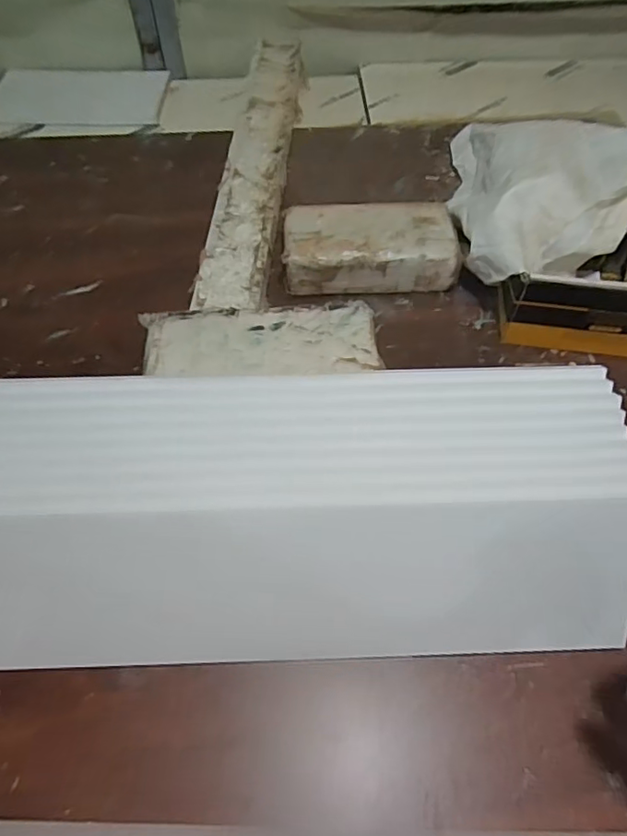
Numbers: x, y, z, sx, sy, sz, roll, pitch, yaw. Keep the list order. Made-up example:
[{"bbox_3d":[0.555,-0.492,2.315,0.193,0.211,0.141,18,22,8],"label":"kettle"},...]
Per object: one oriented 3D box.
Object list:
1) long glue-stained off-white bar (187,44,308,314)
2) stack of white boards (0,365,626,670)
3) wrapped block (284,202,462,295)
[{"bbox_3d":[-0.078,-0.385,0.814,0.093,0.052,0.652,4,57,2],"label":"long glue-stained off-white bar"},{"bbox_3d":[-0.033,0.078,0.470,0.573,0.108,0.215,-1,57,-1],"label":"stack of white boards"},{"bbox_3d":[0.067,-0.210,0.690,0.211,0.064,0.115,-2,57,-2],"label":"wrapped block"}]

